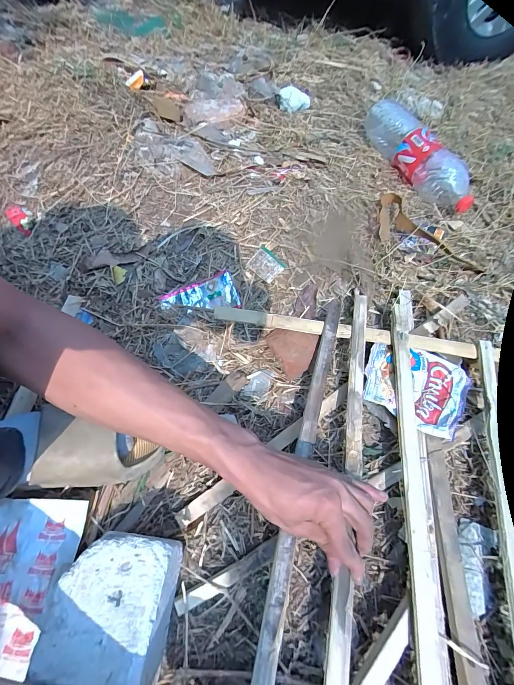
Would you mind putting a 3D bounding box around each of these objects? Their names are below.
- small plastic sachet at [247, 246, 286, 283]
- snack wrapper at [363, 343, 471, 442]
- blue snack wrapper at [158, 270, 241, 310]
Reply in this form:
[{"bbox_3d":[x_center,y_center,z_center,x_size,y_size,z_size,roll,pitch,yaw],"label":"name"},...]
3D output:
[{"bbox_3d":[0.015,-0.141,0.567,0.048,0.011,0.061,-46,75,0],"label":"small plastic sachet"},{"bbox_3d":[0.214,0.057,0.435,0.128,0.018,0.117,26,57,15],"label":"snack wrapper"},{"bbox_3d":[-0.099,-0.087,0.542,0.135,0.023,0.062,-2,60,-1],"label":"blue snack wrapper"}]

